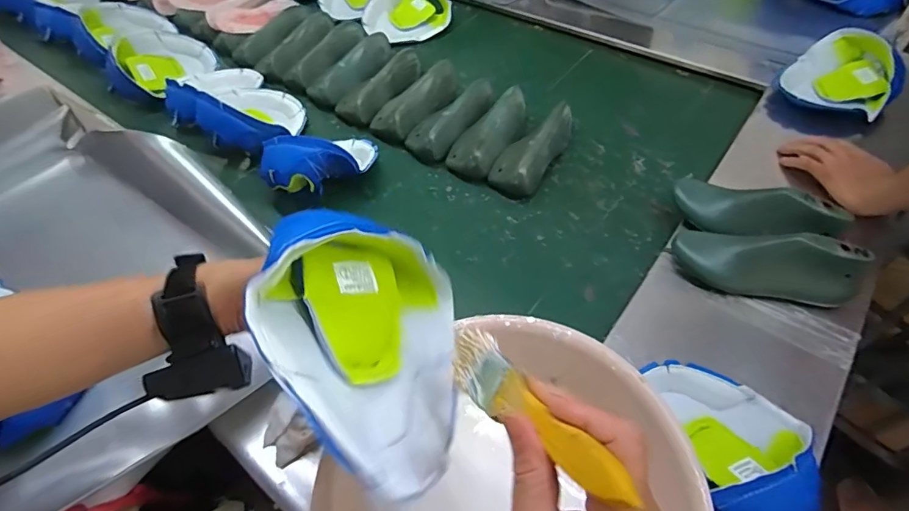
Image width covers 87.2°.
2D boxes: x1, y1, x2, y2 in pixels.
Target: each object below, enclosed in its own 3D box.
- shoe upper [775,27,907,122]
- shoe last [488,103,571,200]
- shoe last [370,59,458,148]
[{"bbox_3d":[0.691,-0.323,0.847,0.171,0.073,0.161,35,63,26],"label":"shoe upper"},{"bbox_3d":[0.135,-0.189,0.818,0.085,0.058,0.194,25,59,20],"label":"shoe last"},{"bbox_3d":[-0.068,-0.311,0.935,0.092,0.058,0.212,32,61,24],"label":"shoe last"}]

